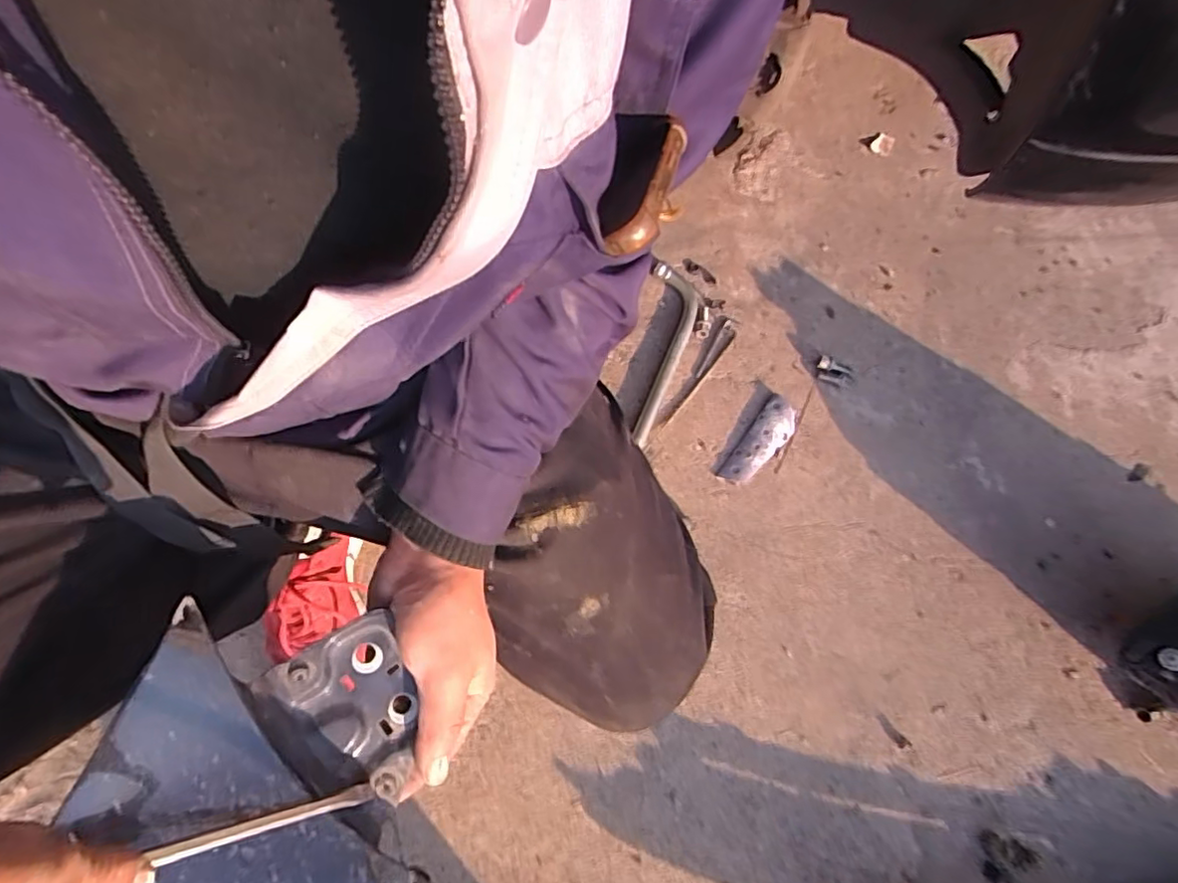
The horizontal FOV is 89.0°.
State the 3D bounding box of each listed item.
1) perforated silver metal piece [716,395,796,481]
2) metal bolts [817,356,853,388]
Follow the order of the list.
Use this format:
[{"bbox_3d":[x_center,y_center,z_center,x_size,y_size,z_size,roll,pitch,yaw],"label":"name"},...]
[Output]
[{"bbox_3d":[0.226,0.002,0.787,0.047,0.012,0.140,36,72,12],"label":"perforated silver metal piece"},{"bbox_3d":[0.339,-0.095,0.828,0.051,0.016,0.039,28,71,10],"label":"metal bolts"}]

